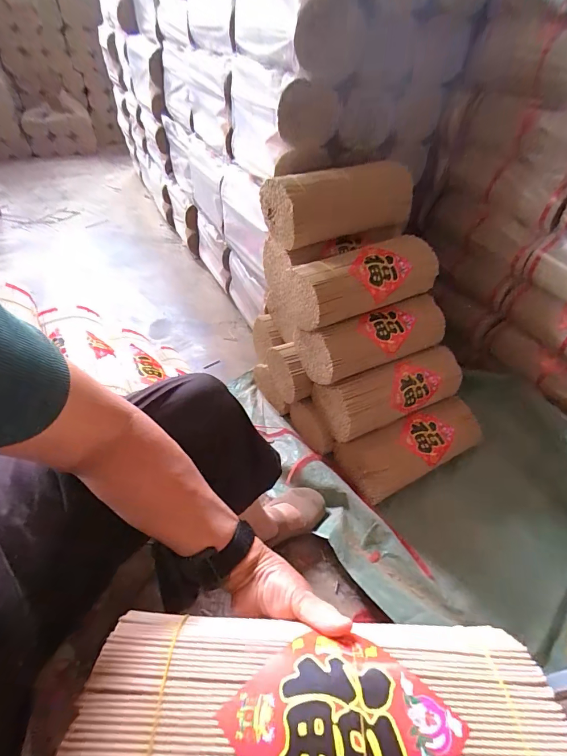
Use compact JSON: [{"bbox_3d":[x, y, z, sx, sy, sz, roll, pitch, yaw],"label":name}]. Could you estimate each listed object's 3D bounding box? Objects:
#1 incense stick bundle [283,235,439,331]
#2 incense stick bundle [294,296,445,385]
[{"bbox_3d":[0.172,-0.217,0.802,0.330,0.112,0.137,-19,48,-22],"label":"incense stick bundle"},{"bbox_3d":[0.210,-0.096,0.821,0.337,0.105,0.129,-14,46,-18],"label":"incense stick bundle"}]

